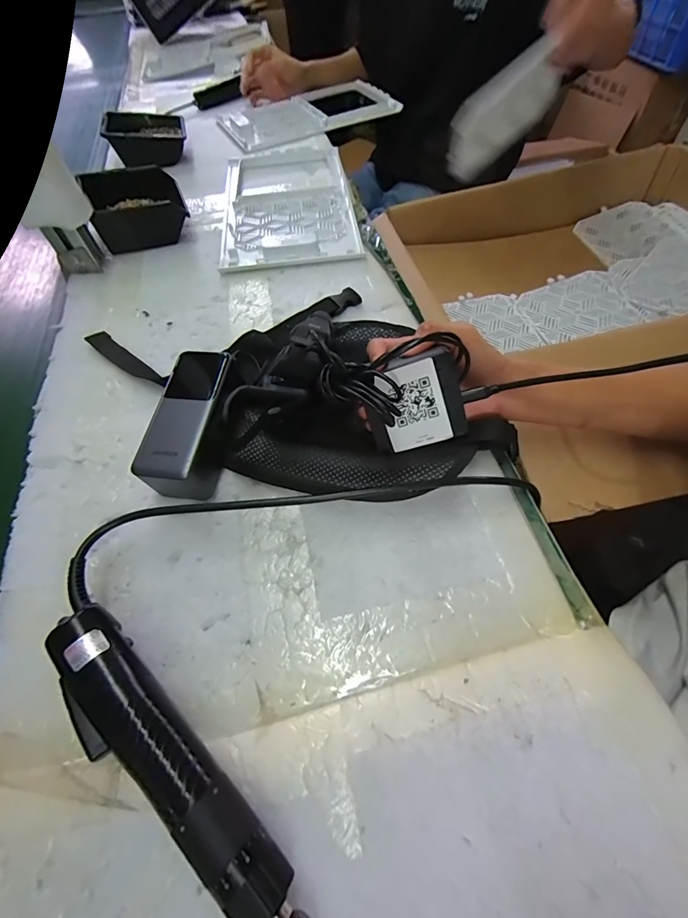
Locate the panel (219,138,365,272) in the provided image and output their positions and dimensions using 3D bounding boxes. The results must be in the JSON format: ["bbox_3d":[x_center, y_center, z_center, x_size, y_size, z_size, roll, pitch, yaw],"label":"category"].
[{"bbox_3d":[-0.094,-0.428,0.643,0.198,0.018,0.397,-8,57,0],"label":"panel"}]

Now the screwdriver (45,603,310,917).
[{"bbox_3d":[-0.060,0.217,0.208,0.343,0.055,0.044,39,68,25],"label":"screwdriver"}]

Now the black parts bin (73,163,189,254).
[{"bbox_3d":[-0.302,-0.368,0.589,0.121,0.067,0.124,-23,58,-9],"label":"black parts bin"}]

